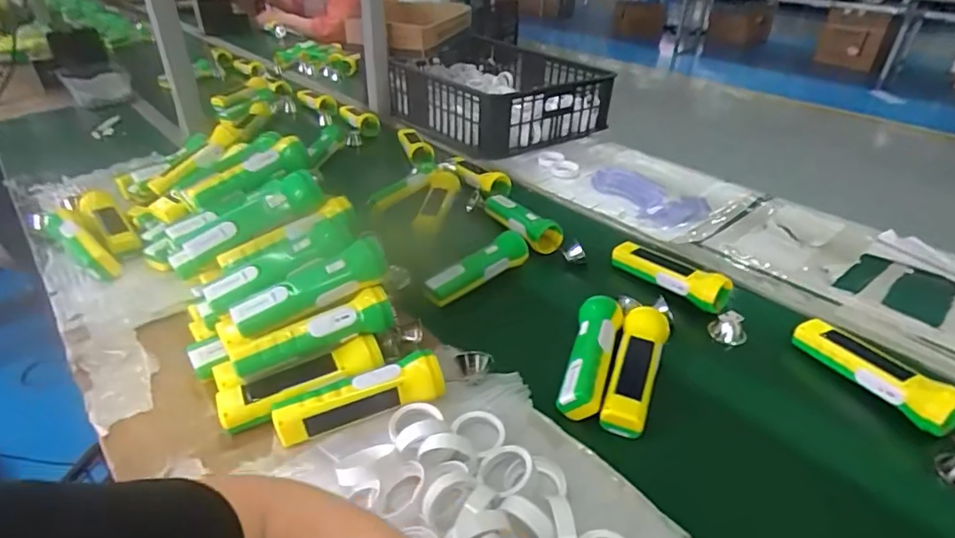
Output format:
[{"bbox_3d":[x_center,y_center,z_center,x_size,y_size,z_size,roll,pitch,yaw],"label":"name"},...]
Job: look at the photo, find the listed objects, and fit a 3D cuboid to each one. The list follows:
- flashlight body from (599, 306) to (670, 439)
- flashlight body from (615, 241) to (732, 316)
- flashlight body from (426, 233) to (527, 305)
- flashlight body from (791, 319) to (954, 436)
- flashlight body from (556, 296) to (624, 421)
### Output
[{"bbox_3d":[0.174,0.105,0.576,0.051,0.037,0.167,15,36,19],"label":"flashlight body"},{"bbox_3d":[0.260,0.004,0.728,0.053,0.042,0.170,-24,41,-33],"label":"flashlight body"},{"bbox_3d":[0.004,0.001,0.729,0.168,0.045,0.045,-27,43,-35],"label":"flashlight body"},{"bbox_3d":[0.436,0.114,0.583,0.047,0.065,0.170,-13,36,-21],"label":"flashlight body"},{"bbox_3d":[0.130,0.093,0.585,0.052,0.037,0.162,11,35,14],"label":"flashlight body"}]

